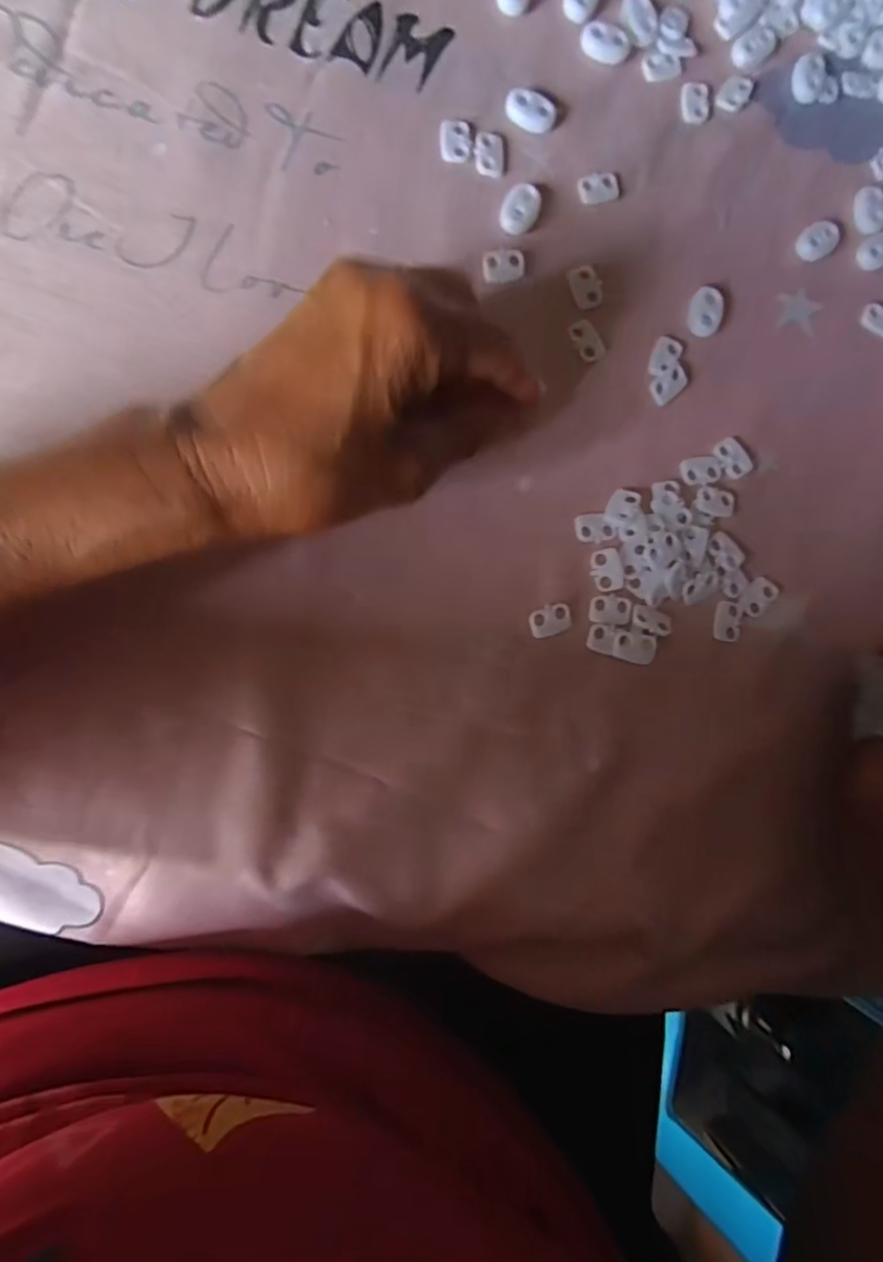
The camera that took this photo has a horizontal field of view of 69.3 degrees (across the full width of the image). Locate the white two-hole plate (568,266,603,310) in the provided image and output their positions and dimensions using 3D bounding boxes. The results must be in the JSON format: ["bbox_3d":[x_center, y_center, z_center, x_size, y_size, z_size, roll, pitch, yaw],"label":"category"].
[{"bbox_3d":[0.065,-0.154,0.285,0.014,0.004,0.019,-20,91,-9],"label":"white two-hole plate"}]

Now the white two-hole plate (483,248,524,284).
[{"bbox_3d":[0.028,-0.160,0.279,0.019,0.004,0.015,-4,88,-9],"label":"white two-hole plate"}]

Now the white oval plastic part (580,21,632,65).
[{"bbox_3d":[0.076,-0.271,0.294,0.023,0.005,0.015,10,86,-8],"label":"white oval plastic part"}]

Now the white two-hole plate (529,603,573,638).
[{"bbox_3d":[0.048,-0.005,0.274,0.019,0.004,0.012,-19,90,-9],"label":"white two-hole plate"}]

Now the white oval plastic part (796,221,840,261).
[{"bbox_3d":[0.179,-0.186,0.304,0.015,0.006,0.023,45,82,-5],"label":"white oval plastic part"}]

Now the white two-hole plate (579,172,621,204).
[{"bbox_3d":[0.072,-0.201,0.288,0.020,0.004,0.013,-19,90,-9],"label":"white two-hole plate"}]

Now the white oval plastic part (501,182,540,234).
[{"bbox_3d":[0.035,-0.185,0.280,0.016,0.005,0.023,20,84,-7],"label":"white oval plastic part"}]

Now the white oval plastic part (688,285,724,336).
[{"bbox_3d":[0.122,-0.147,0.293,0.014,0.006,0.023,14,85,-8],"label":"white oval plastic part"}]

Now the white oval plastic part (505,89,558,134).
[{"bbox_3d":[0.039,-0.230,0.283,0.022,0.006,0.013,17,85,-8],"label":"white oval plastic part"}]

